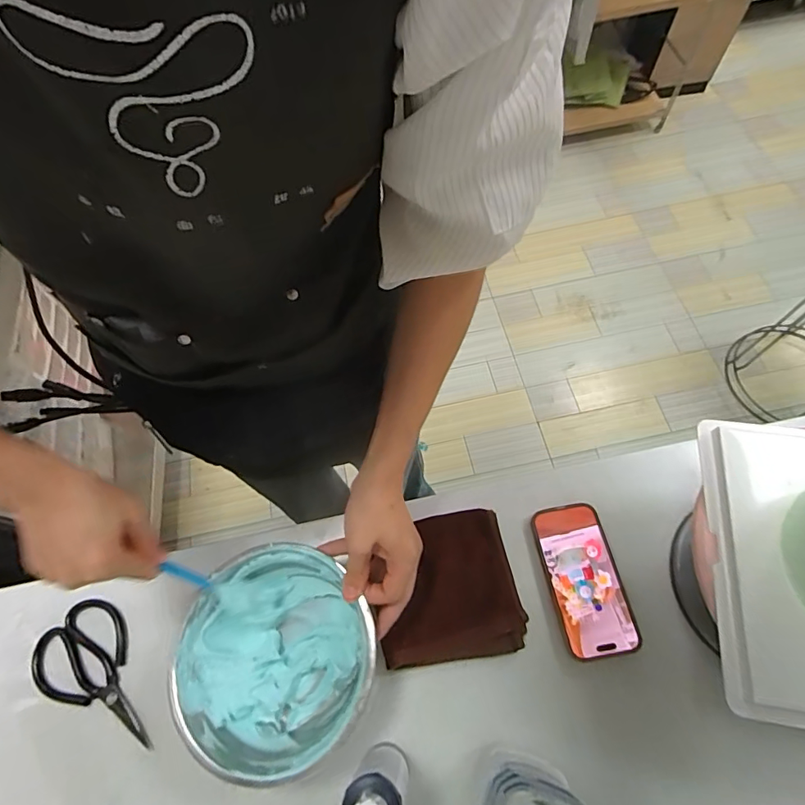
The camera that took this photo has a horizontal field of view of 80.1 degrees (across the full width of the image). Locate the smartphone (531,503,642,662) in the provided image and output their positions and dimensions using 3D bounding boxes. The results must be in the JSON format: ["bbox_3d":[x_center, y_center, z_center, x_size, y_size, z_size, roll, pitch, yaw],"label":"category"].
[{"bbox_3d":[0.191,0.185,0.505,0.071,0.012,0.149,-10,65,-1],"label":"smartphone"}]

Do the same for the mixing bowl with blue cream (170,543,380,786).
[{"bbox_3d":[-0.120,0.246,0.469,0.179,0.069,0.183,-1,65,3],"label":"mixing bowl with blue cream"}]

